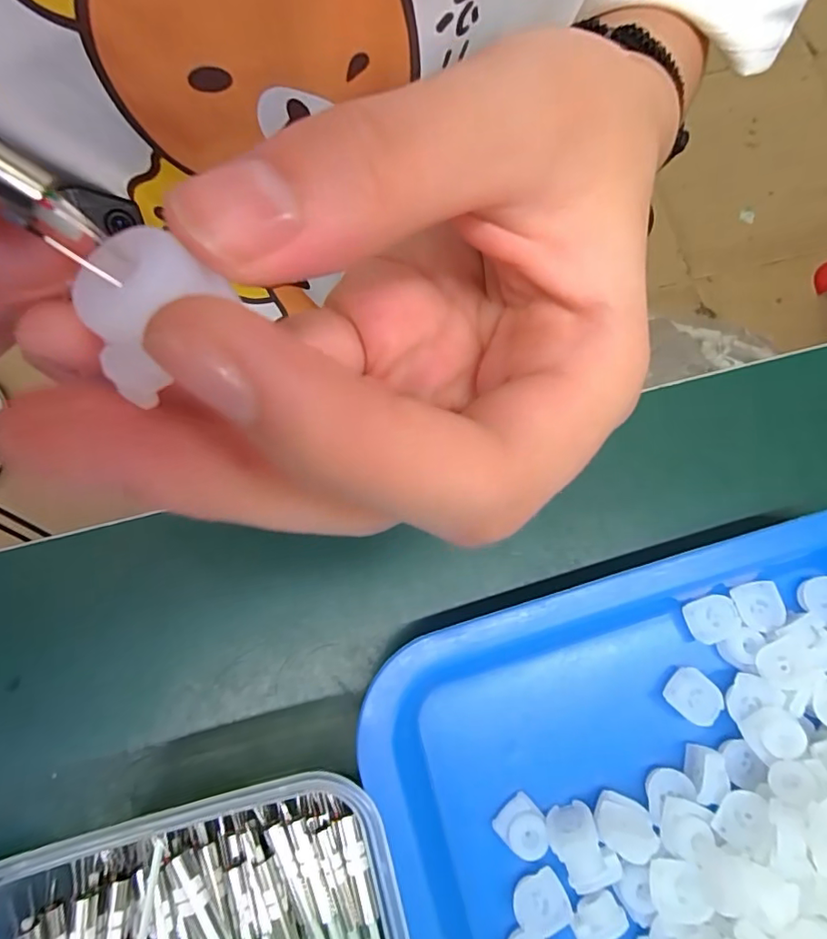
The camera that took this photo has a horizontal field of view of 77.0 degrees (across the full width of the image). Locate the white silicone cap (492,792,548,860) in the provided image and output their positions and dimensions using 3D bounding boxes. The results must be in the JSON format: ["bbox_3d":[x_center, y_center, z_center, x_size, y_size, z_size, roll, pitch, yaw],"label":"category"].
[{"bbox_3d":[0.039,0.128,0.186,0.016,0.010,0.017,-41,81,-10],"label":"white silicone cap"}]

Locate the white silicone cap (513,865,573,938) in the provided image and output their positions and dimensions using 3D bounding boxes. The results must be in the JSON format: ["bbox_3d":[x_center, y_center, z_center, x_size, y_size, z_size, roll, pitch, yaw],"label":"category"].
[{"bbox_3d":[0.044,0.152,0.180,0.018,0.004,0.018,0,77,-2],"label":"white silicone cap"}]

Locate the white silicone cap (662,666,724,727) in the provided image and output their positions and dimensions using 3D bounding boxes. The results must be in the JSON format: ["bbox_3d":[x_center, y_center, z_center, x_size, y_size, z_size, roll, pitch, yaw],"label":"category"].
[{"bbox_3d":[0.106,0.086,0.197,0.017,0.004,0.019,-44,64,-4],"label":"white silicone cap"}]

